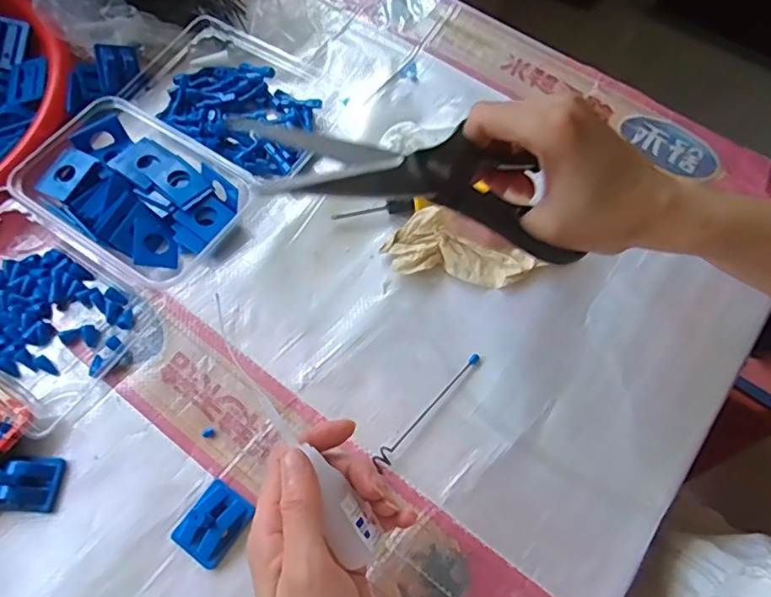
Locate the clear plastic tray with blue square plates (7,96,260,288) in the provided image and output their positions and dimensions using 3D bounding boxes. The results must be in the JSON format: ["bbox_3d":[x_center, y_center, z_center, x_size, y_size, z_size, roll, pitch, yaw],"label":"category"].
[{"bbox_3d":[-0.195,-0.084,0.438,0.153,0.032,0.111,28,68,10],"label":"clear plastic tray with blue square plates"}]

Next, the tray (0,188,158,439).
[{"bbox_3d":[-0.264,0.003,0.407,0.171,0.034,0.115,32,69,12],"label":"tray"}]

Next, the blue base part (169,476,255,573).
[{"bbox_3d":[-0.108,0.140,0.352,0.036,0.018,0.044,34,69,12],"label":"blue base part"}]

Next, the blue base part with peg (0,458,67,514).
[{"bbox_3d":[-0.230,0.112,0.346,0.039,0.042,0.033,4,66,0],"label":"blue base part with peg"}]

